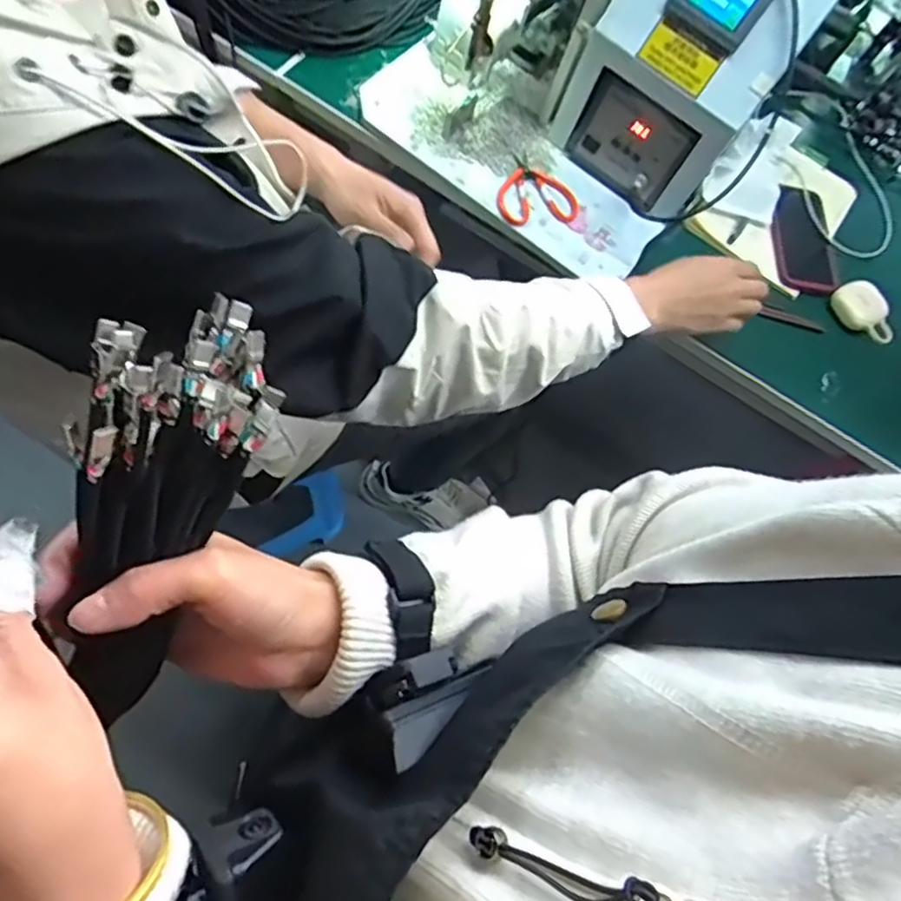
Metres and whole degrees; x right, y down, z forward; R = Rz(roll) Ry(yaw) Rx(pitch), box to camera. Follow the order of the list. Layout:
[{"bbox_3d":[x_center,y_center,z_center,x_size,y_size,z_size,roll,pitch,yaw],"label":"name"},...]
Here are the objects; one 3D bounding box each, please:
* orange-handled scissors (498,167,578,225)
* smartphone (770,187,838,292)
[{"bbox_3d":[0.097,-0.306,0.813,0.105,0.020,0.091,36,58,13],"label":"orange-handled scissors"},{"bbox_3d":[0.448,-0.268,0.855,0.077,0.014,0.146,2,82,-11],"label":"smartphone"}]

